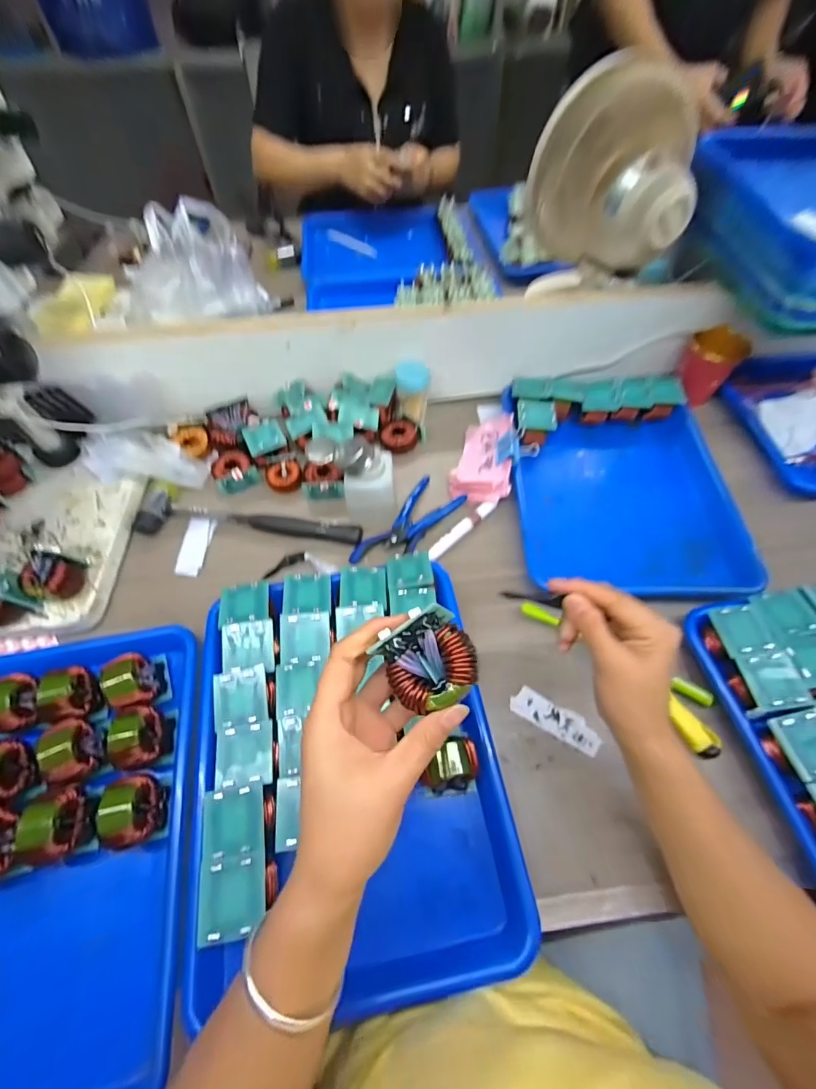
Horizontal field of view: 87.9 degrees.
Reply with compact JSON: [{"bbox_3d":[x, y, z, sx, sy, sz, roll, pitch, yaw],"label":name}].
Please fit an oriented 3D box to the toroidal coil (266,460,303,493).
[{"bbox_3d":[-0.155,-0.085,0.536,0.043,0.022,0.037,-7,59,-4],"label":"toroidal coil"}]

